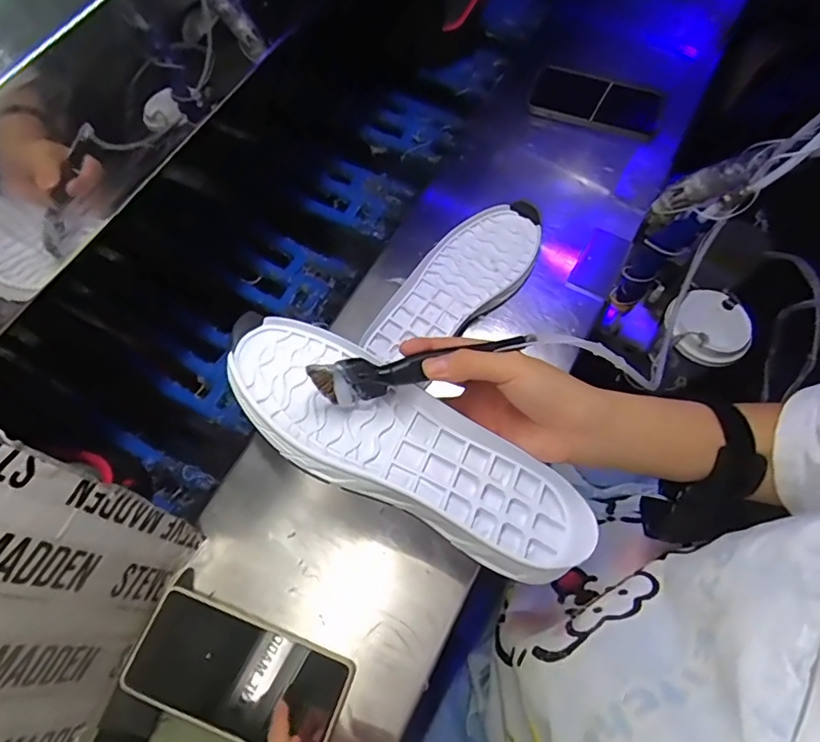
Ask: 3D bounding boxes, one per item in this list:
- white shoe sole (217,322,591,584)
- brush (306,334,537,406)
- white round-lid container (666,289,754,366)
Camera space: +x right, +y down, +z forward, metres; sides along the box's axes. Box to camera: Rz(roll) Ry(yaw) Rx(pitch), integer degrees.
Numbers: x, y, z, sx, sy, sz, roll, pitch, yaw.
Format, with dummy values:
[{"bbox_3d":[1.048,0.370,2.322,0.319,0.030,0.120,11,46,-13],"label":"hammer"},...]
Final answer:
[{"bbox_3d":[-0.004,0.054,0.360,0.257,0.038,0.092,30,49,3],"label":"white shoe sole"},{"bbox_3d":[0.011,-0.004,0.362,0.155,0.029,0.022,-13,66,-17],"label":"brush"},{"bbox_3d":[0.318,-0.050,0.566,0.084,0.024,0.077,0,66,0],"label":"white round-lid container"}]

